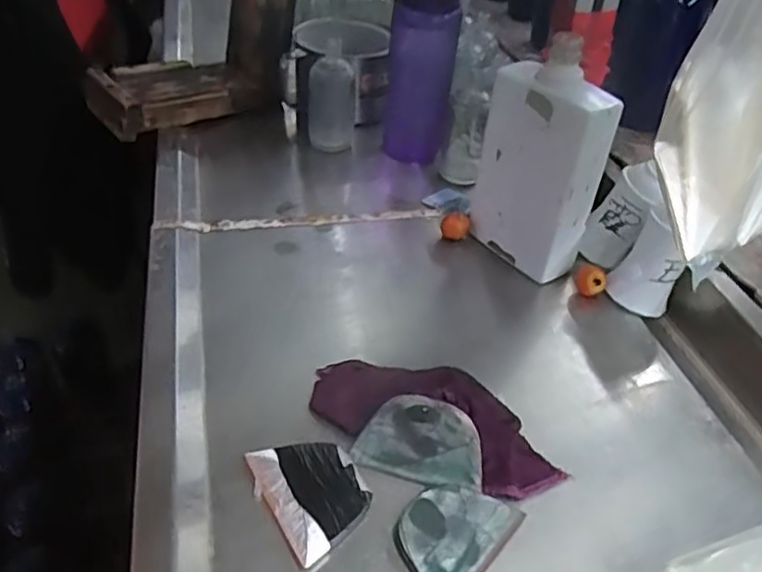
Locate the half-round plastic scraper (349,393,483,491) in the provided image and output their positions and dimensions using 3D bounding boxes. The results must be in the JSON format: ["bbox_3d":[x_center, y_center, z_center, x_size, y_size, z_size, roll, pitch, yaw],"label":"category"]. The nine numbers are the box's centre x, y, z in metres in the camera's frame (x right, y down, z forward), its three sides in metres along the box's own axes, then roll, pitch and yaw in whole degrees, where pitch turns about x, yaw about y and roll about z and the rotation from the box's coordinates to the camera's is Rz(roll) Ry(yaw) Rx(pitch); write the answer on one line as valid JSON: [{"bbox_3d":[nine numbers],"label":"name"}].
[{"bbox_3d":[0.028,0.102,0.444,0.083,0.005,0.054,13,72,11],"label":"half-round plastic scraper"}]

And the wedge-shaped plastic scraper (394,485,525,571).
[{"bbox_3d":[0.043,0.151,0.405,0.057,0.011,0.079,29,43,28],"label":"wedge-shaped plastic scraper"}]

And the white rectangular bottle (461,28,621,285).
[{"bbox_3d":[0.140,-0.105,0.596,0.048,0.197,0.109,-21,45,-31],"label":"white rectangular bottle"}]

